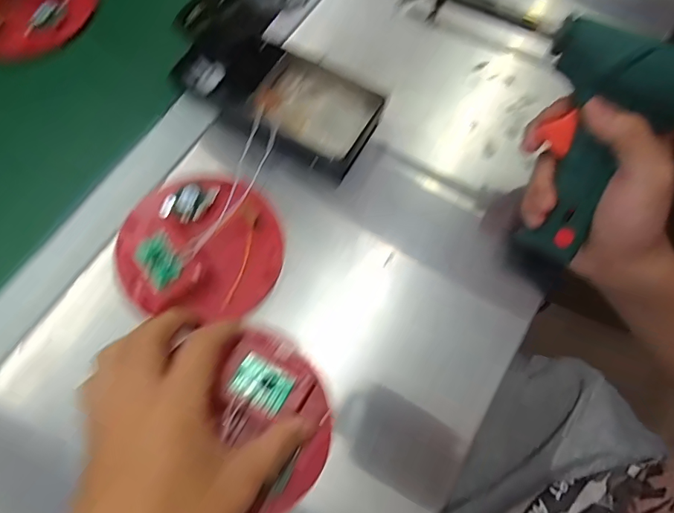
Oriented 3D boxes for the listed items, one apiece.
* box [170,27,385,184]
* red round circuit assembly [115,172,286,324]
[{"bbox_3d":[-0.051,-0.128,0.382,0.172,0.043,0.079,30,74,11],"label":"box"},{"bbox_3d":[-0.103,-0.010,0.337,0.118,0.028,0.113,0,71,1],"label":"red round circuit assembly"}]

